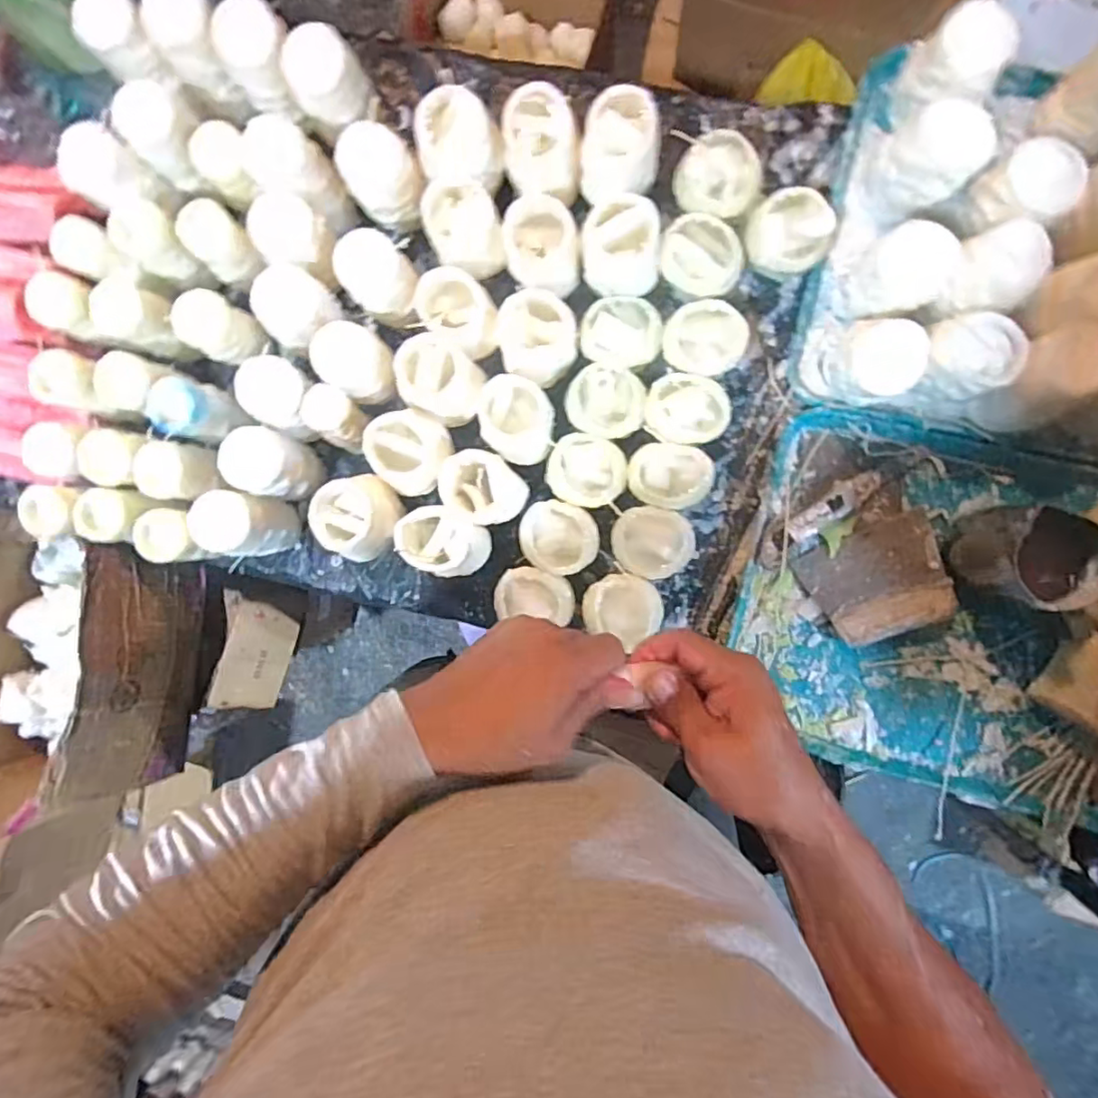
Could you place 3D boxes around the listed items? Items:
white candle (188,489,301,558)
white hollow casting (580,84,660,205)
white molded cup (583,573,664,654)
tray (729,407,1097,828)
[{"bbox_3d":[-0.304,-0.026,0.612,0.067,0.100,0.063,12,94,4],"label":"white candle"},{"bbox_3d":[0.064,-0.366,0.544,0.070,0.076,0.056,2,93,5],"label":"white hollow casting"},{"bbox_3d":[0.075,0.057,0.588,0.077,0.036,0.065,26,95,3],"label":"white molded cup"},{"bbox_3d":[0.420,0.069,0.566,0.431,0.104,0.348,13,94,4],"label":"tray"}]

